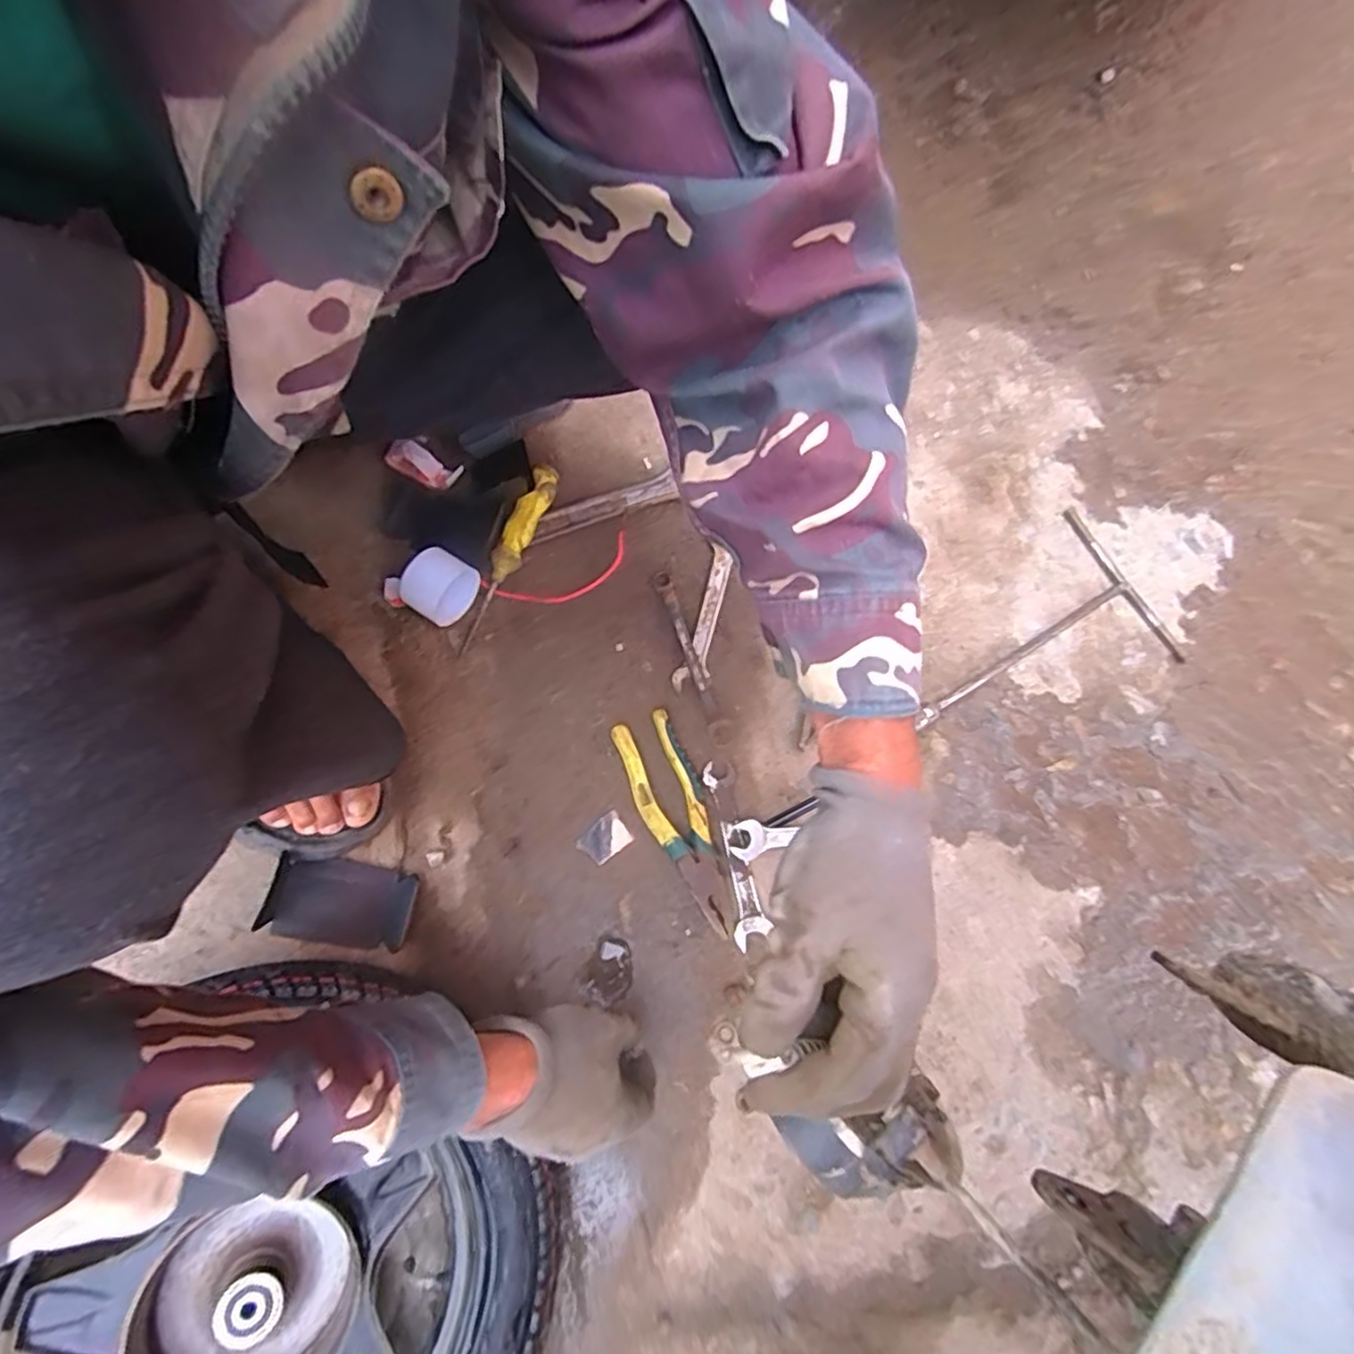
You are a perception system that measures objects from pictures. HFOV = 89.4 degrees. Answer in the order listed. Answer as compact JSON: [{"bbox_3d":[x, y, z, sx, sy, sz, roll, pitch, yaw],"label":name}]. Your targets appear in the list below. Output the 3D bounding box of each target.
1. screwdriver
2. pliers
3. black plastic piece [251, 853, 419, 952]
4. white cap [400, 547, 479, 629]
[{"bbox_3d":[-0.158,-0.112,0.636,0.024,0.028,0.189,23,75,6],"label":"screwdriver"},{"bbox_3d":[0.002,0.124,0.594,0.056,0.018,0.189,-24,75,-8],"label":"pliers"},{"bbox_3d":[-0.262,0.177,0.534,0.103,0.025,0.064,20,73,-26],"label":"black plastic piece"},{"bbox_3d":[-0.211,-0.080,0.613,0.054,0.043,0.057,35,77,6],"label":"white cap"}]

